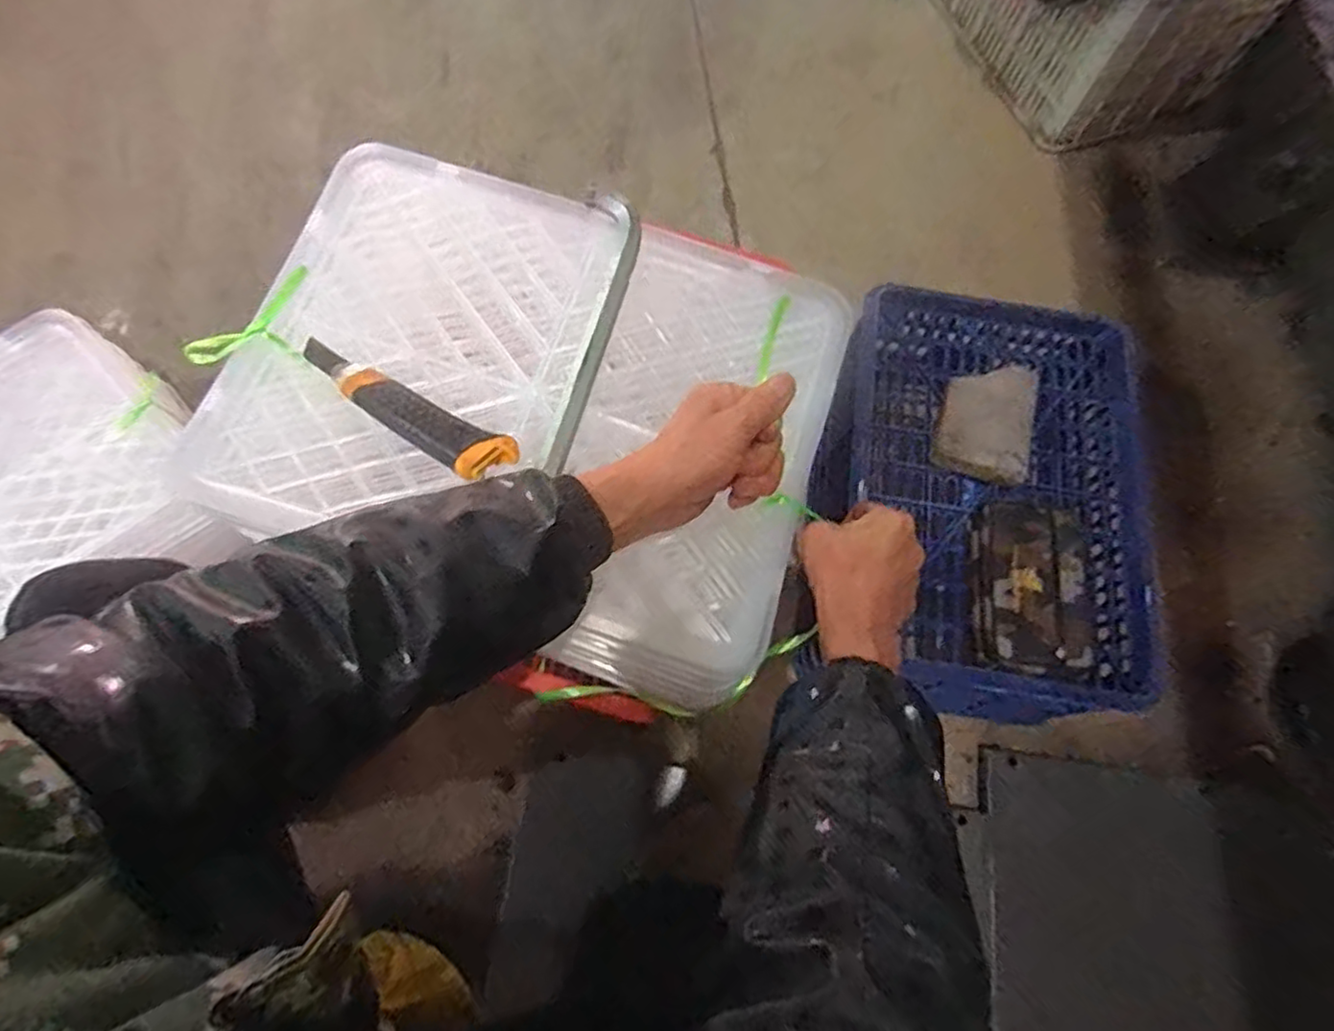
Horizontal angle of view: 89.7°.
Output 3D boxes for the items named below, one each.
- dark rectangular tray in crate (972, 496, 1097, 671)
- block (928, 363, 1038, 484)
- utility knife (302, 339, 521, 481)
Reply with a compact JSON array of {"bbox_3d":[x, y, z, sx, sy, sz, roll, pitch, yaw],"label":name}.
[{"bbox_3d":[0.367,0.070,0.674,0.101,0.030,0.166,9,71,1],"label":"dark rectangular tray in crate"},{"bbox_3d":[0.355,-0.111,0.746,0.097,0.028,0.152,17,71,4],"label":"block"},{"bbox_3d":[-0.188,-0.074,0.468,0.182,0.018,0.036,28,72,7],"label":"utility knife"}]

